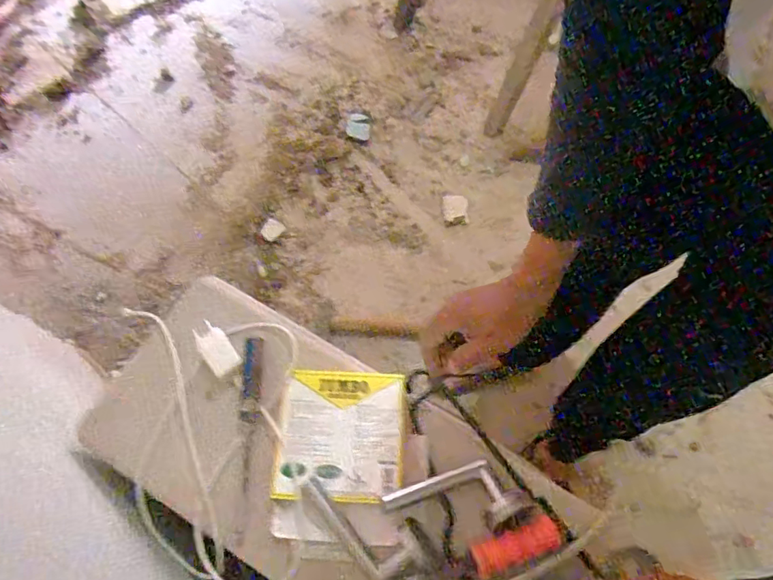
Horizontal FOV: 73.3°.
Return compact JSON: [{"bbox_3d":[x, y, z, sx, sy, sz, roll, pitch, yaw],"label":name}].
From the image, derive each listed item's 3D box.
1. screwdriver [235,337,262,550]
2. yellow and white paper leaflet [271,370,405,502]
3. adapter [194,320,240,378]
[{"bbox_3d":[-0.152,0.151,0.559,0.021,0.030,0.221,0,65,-1],"label":"screwdriver"},{"bbox_3d":[-0.048,0.155,0.565,0.132,0.015,0.132,3,65,0],"label":"yellow and white paper leaflet"},{"bbox_3d":[-0.197,0.068,0.602,0.033,0.020,0.063,-36,70,-16],"label":"adapter"}]

